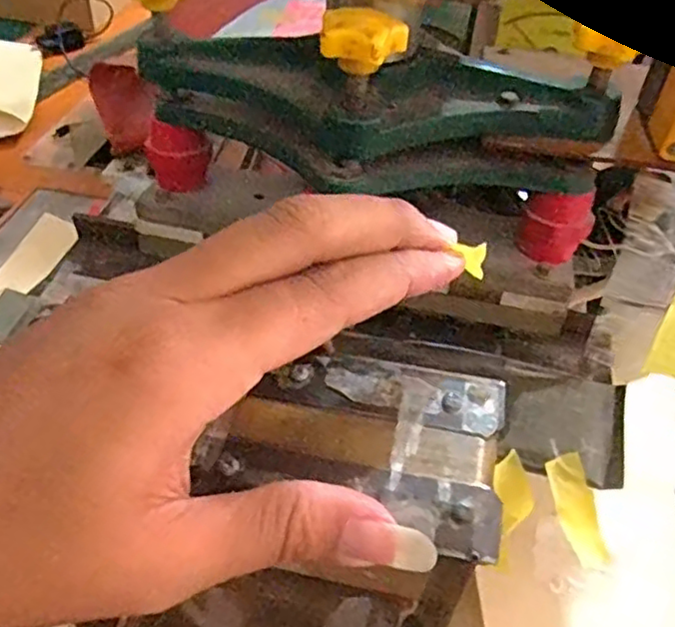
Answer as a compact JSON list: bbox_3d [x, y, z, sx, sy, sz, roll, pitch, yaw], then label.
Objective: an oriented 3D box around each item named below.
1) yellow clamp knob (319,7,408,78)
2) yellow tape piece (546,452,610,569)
[{"bbox_3d":[0.011,-0.111,0.268,0.034,0.024,0.015,5,45,2],"label":"yellow clamp knob"},{"bbox_3d":[0.130,0.107,0.351,0.020,0.004,0.059,-15,83,3],"label":"yellow tape piece"}]

